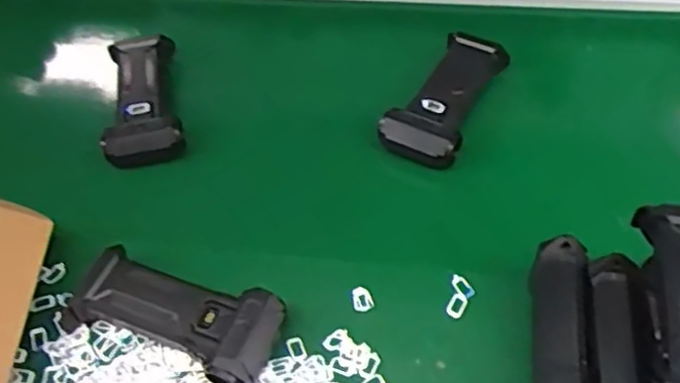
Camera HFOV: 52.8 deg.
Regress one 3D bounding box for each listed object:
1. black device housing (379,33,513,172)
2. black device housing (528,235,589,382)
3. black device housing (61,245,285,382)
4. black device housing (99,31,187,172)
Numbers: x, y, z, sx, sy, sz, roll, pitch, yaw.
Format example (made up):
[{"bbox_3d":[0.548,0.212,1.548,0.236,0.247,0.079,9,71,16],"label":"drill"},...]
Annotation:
[{"bbox_3d":[0.104,-0.091,0.658,0.068,0.031,0.149,25,59,21],"label":"black device housing"},{"bbox_3d":[0.148,0.111,0.465,0.035,0.069,0.152,5,54,8],"label":"black device housing"},{"bbox_3d":[-0.126,0.093,0.523,0.159,0.036,0.069,17,57,17],"label":"black device housing"},{"bbox_3d":[-0.199,-0.096,0.697,0.071,0.043,0.166,-11,53,-4],"label":"black device housing"}]

